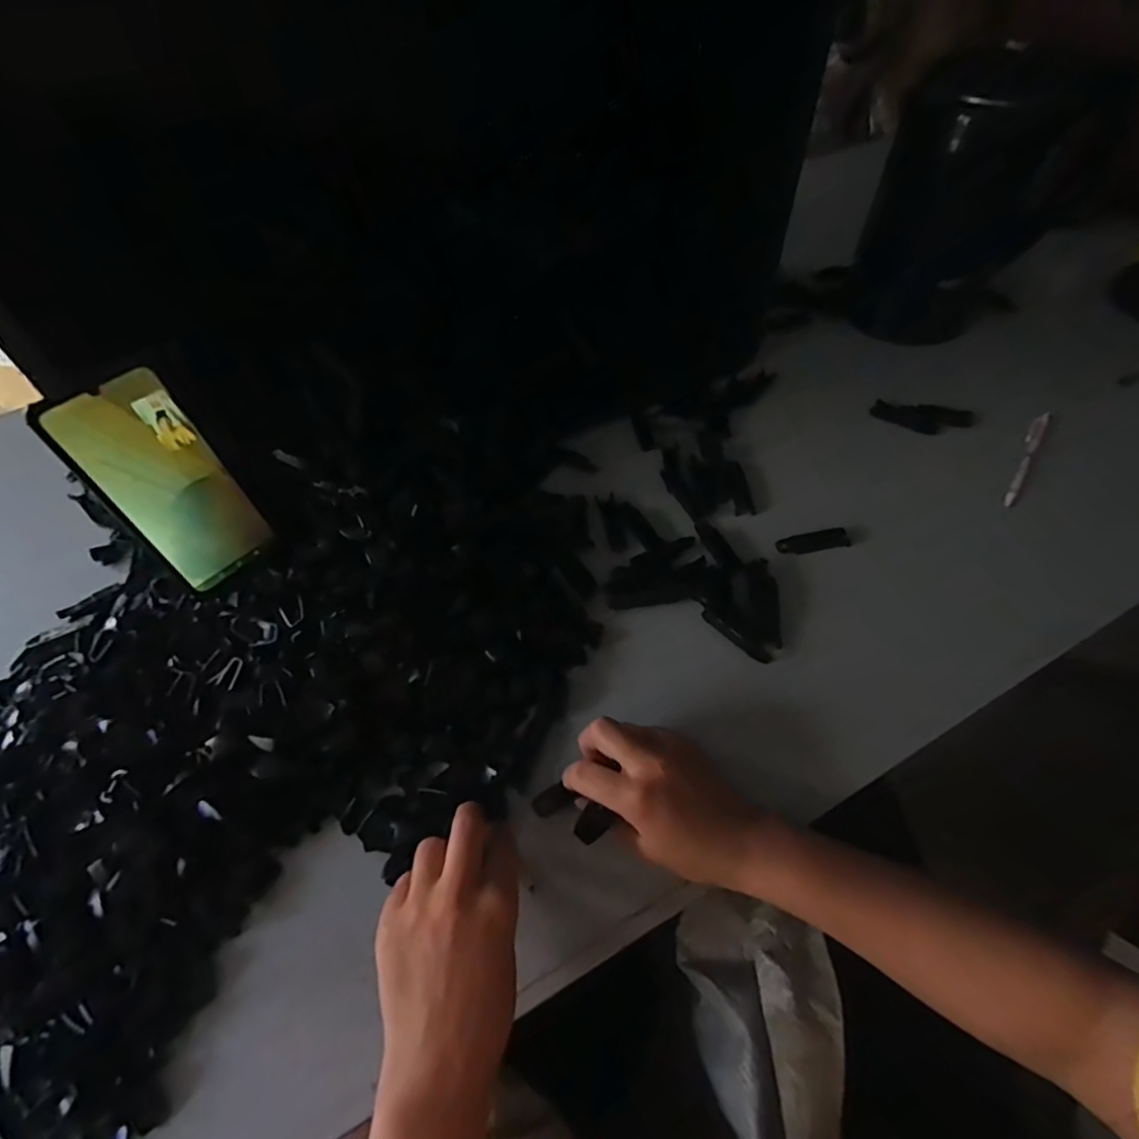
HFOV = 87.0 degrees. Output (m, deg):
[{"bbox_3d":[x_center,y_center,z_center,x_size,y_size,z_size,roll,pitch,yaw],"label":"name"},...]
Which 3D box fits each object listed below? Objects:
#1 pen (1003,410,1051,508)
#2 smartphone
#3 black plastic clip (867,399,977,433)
[{"bbox_3d":[0.437,-0.108,0.574,0.014,0.014,0.148,29,61,22],"label":"pen"},{"bbox_3d":[-0.281,-0.060,0.427,0.013,0.156,0.078,25,57,39],"label":"smartphone"},{"bbox_3d":[0.360,-0.159,0.615,0.090,0.012,0.036,21,58,17],"label":"black plastic clip"}]

